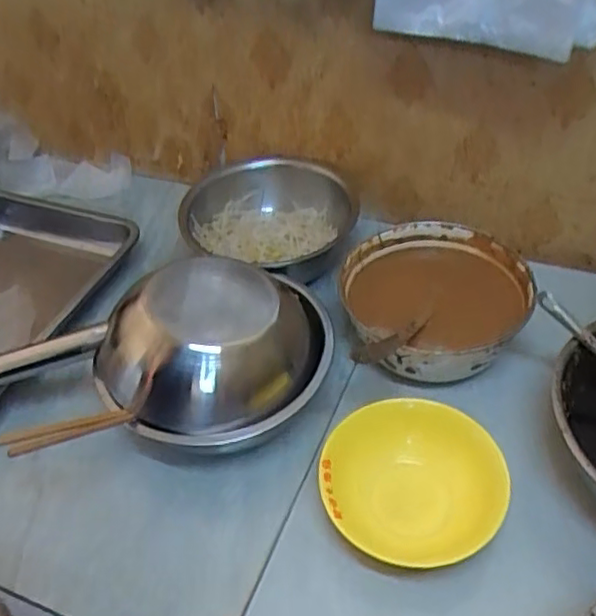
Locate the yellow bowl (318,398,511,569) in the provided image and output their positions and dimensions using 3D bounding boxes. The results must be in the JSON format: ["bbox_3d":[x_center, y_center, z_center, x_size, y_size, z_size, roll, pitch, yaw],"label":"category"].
[{"bbox_3d":[0.102,0.164,0.586,0.157,0.068,0.150,-3,44,3],"label":"yellow bowl"}]

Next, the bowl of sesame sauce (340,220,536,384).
[{"bbox_3d":[0.153,-0.007,0.718,0.192,0.074,0.194,-3,44,3],"label":"bowl of sesame sauce"}]

